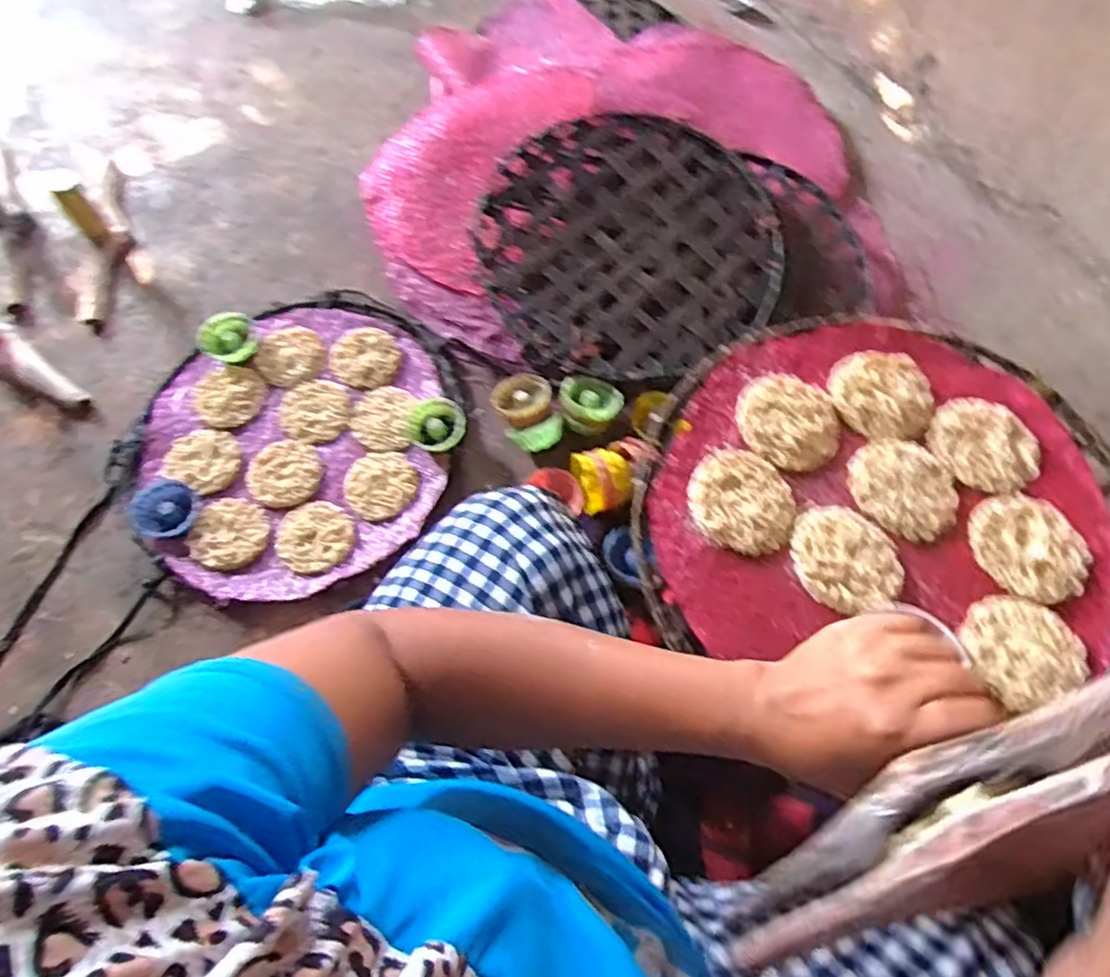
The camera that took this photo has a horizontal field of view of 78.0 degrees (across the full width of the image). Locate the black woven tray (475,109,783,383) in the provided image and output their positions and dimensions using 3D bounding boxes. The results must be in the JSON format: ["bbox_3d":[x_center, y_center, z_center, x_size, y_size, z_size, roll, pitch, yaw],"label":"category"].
[{"bbox_3d":[0.093,-0.294,0.819,0.345,0.021,0.355,20,75,1],"label":"black woven tray"}]

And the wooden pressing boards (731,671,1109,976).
[{"bbox_3d":[0.170,0.131,0.269,0.058,0.268,0.041,52,29,20],"label":"wooden pressing boards"}]

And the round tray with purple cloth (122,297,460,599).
[{"bbox_3d":[-0.279,-0.057,0.753,0.325,0.026,0.356,19,65,7],"label":"round tray with purple cloth"}]

